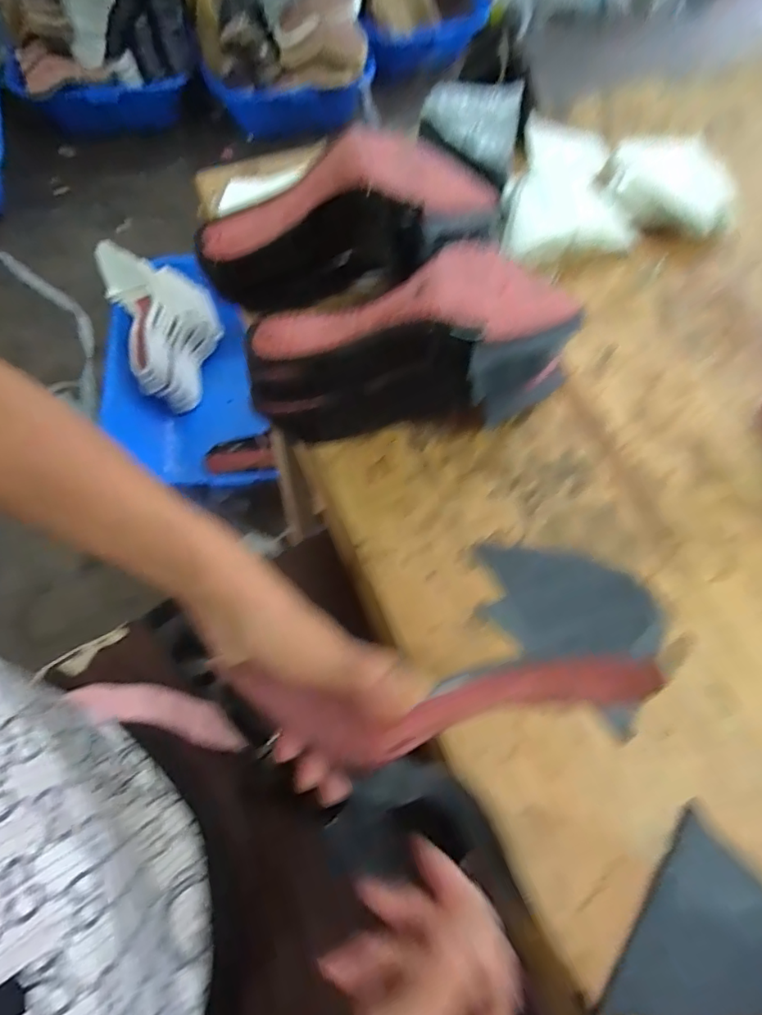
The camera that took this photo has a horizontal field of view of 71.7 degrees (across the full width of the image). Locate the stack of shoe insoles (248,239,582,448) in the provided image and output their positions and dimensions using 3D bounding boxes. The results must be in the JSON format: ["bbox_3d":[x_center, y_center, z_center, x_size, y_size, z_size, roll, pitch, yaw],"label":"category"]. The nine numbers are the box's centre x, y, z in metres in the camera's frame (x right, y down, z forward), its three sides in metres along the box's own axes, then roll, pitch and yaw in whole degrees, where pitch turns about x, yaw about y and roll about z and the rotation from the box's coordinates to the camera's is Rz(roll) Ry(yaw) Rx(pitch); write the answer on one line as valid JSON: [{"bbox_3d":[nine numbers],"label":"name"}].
[{"bbox_3d":[0.033,-0.123,0.433,0.271,0.137,0.096,2,65,-4],"label":"stack of shoe insoles"}]

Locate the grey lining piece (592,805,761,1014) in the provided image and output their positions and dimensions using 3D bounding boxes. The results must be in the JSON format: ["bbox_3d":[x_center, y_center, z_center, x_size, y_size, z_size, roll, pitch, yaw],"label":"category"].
[{"bbox_3d":[0.206,0.283,0.325,0.096,0.007,0.128,38,66,16],"label":"grey lining piece"}]

